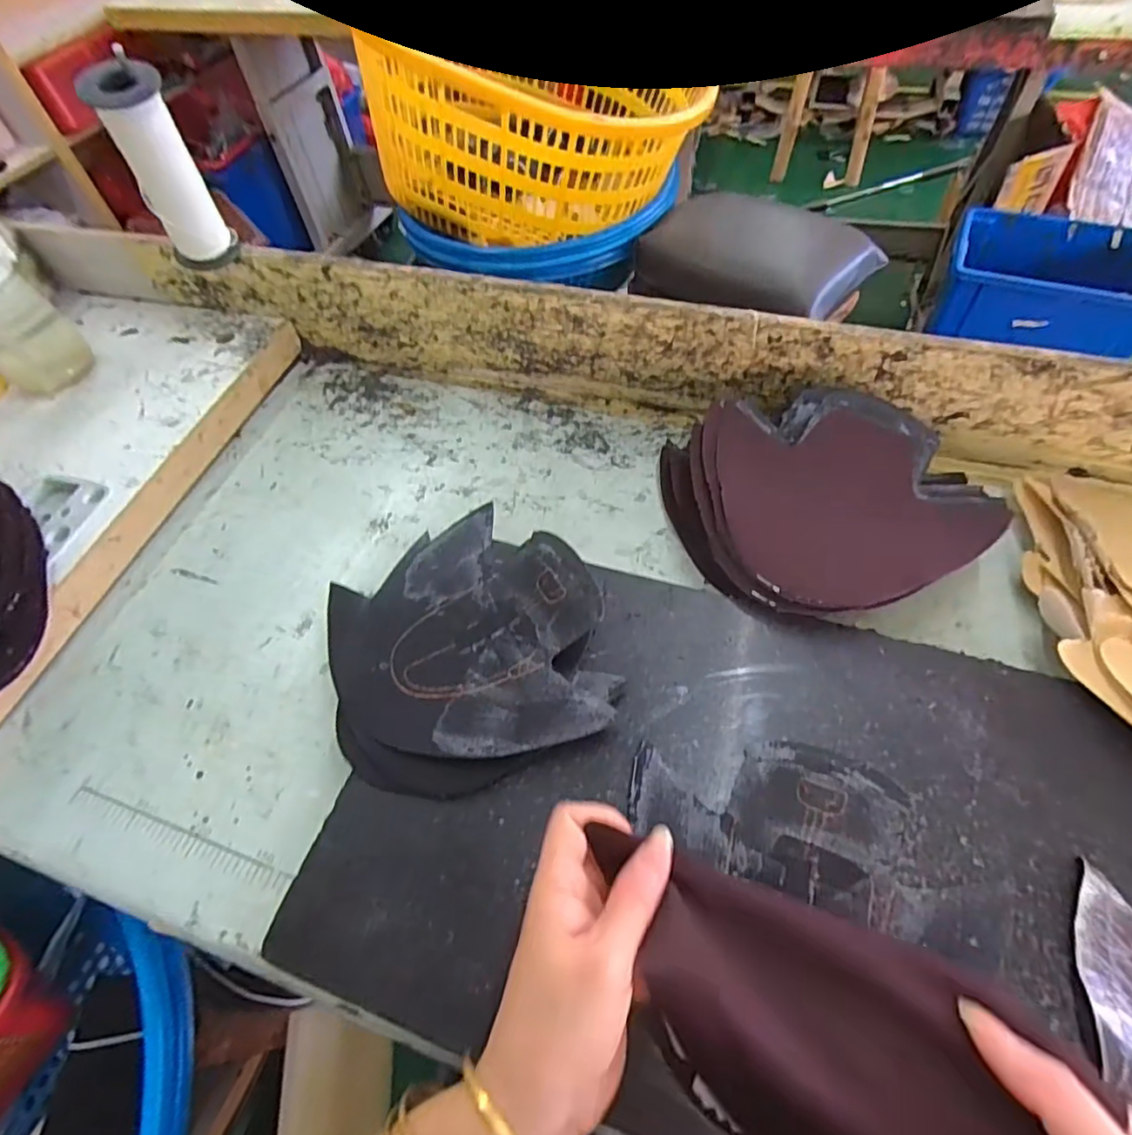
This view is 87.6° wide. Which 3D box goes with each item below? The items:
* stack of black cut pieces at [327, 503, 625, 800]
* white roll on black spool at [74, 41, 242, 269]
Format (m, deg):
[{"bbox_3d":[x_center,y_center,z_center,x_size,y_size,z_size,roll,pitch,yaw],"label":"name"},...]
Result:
[{"bbox_3d":[-0.072,0.046,0.405,0.182,0.034,0.191,-19,57,-8],"label":"stack of black cut pieces"},{"bbox_3d":[-0.339,-0.334,0.504,0.054,0.155,0.049,-30,59,-15],"label":"white roll on black spool"}]

